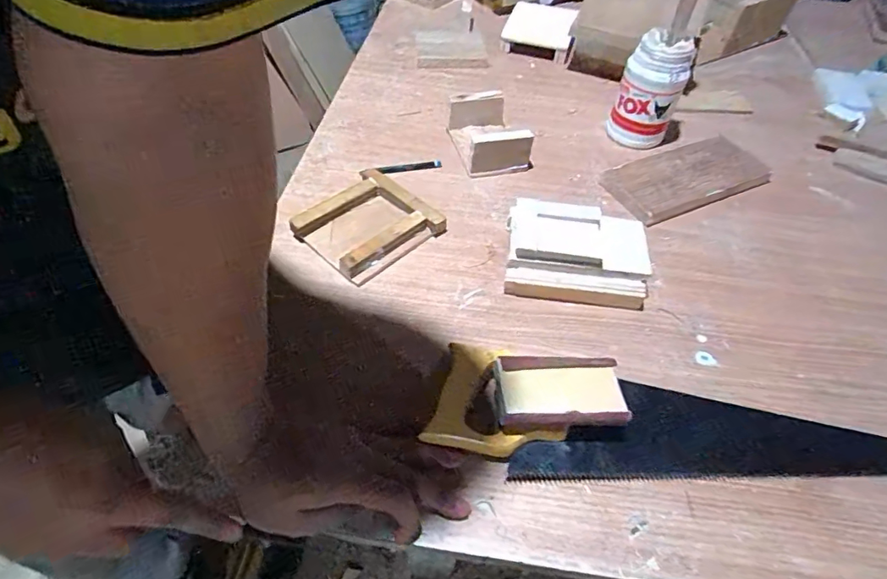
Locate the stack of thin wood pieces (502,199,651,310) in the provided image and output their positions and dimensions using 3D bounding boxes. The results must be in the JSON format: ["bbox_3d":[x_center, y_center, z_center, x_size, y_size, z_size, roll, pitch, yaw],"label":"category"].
[{"bbox_3d":[0.138,-0.043,0.537,0.143,0.056,0.105,6,49,1],"label":"stack of thin wood pieces"}]

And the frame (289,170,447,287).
[{"bbox_3d":[-0.088,-0.077,0.570,0.126,0.026,0.126,36,56,24],"label":"frame"}]

